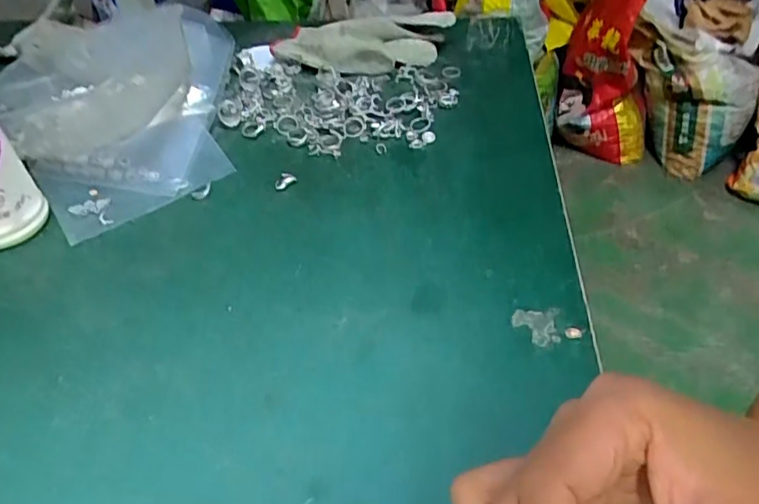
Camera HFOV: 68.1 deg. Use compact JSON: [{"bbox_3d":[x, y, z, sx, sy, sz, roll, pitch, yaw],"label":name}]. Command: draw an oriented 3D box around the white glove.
[{"bbox_3d":[-0.019,-0.237,0.639,0.201,0.056,0.079,1,45,4],"label":"white glove"}]

